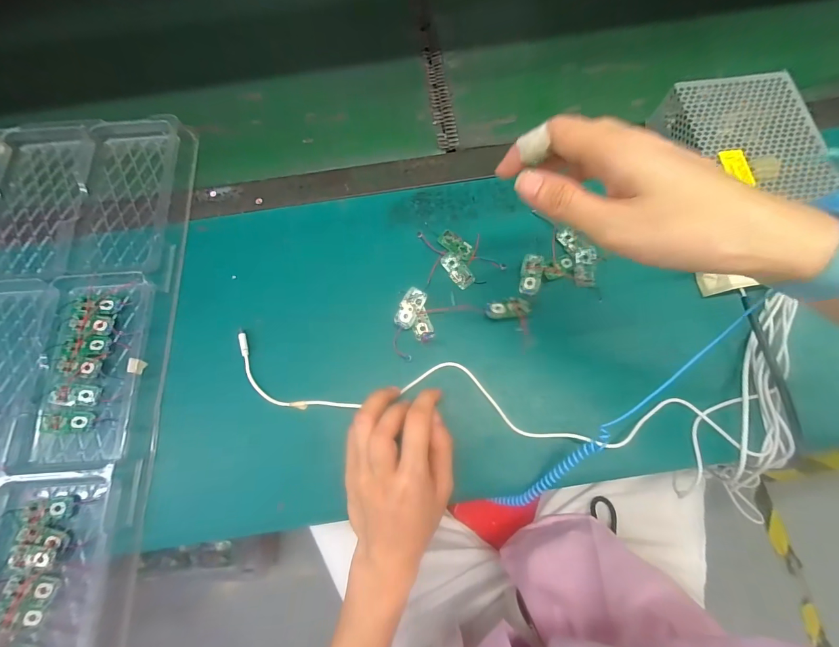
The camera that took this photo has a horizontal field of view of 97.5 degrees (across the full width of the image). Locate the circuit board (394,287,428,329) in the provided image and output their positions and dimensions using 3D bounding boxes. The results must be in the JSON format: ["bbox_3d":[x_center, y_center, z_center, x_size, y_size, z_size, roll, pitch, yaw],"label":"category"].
[{"bbox_3d":[-0.008,-0.014,0.340,0.019,0.004,0.038,29,83,-6],"label":"circuit board"}]

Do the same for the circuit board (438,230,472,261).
[{"bbox_3d":[0.036,-0.078,0.363,0.036,0.007,0.019,34,76,11],"label":"circuit board"}]

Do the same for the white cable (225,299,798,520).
[{"bbox_3d":[0.079,0.061,0.321,0.486,0.036,0.164,0,70,4],"label":"white cable"}]

